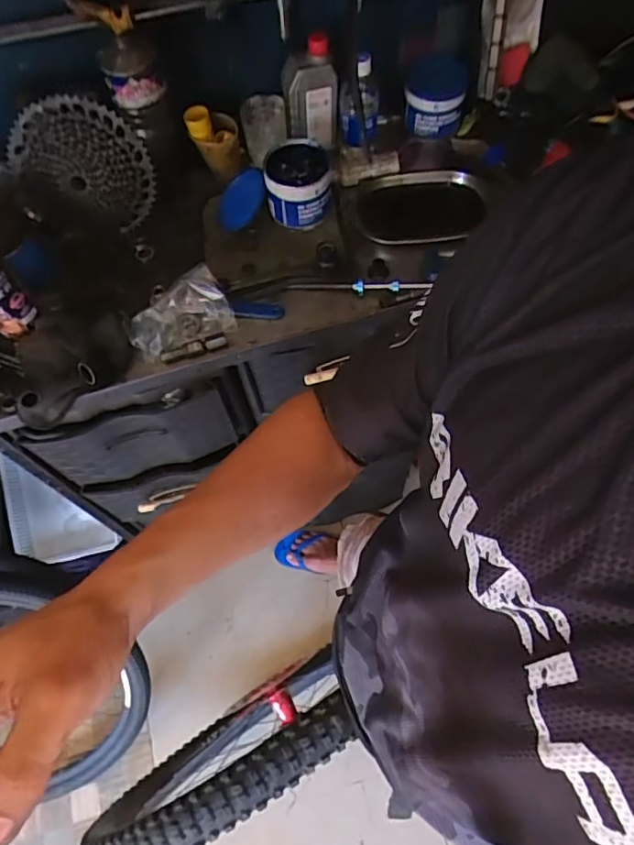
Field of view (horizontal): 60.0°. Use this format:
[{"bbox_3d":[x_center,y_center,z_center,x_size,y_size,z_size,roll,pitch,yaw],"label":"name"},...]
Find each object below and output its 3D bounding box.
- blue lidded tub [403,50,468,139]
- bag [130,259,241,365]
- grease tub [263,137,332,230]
[{"bbox_3d":[0.196,-0.545,0.920,0.095,0.085,0.104,-1,64,3],"label":"blue lidded tub"},{"bbox_3d":[-0.200,-0.157,0.795,0.142,0.037,0.102,-24,65,-8],"label":"bag"},{"bbox_3d":[-0.030,-0.376,0.860,0.101,0.084,0.109,-1,64,3],"label":"grease tub"}]

